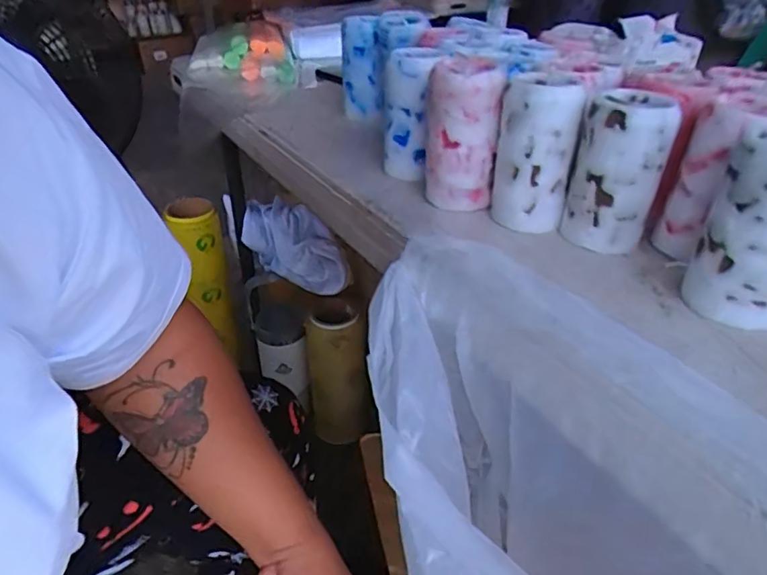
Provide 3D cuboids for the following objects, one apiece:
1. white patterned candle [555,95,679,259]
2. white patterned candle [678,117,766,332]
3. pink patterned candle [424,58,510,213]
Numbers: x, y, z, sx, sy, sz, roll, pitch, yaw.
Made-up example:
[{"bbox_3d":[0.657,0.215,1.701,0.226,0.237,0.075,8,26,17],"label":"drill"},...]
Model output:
[{"bbox_3d":[0.146,-0.073,0.337,0.053,0.088,0.047,16,38,22],"label":"white patterned candle"},{"bbox_3d":[0.195,-0.031,0.275,0.053,0.091,0.050,27,43,34],"label":"white patterned candle"},{"bbox_3d":[0.055,-0.107,0.379,0.048,0.097,0.050,1,35,2],"label":"pink patterned candle"}]

